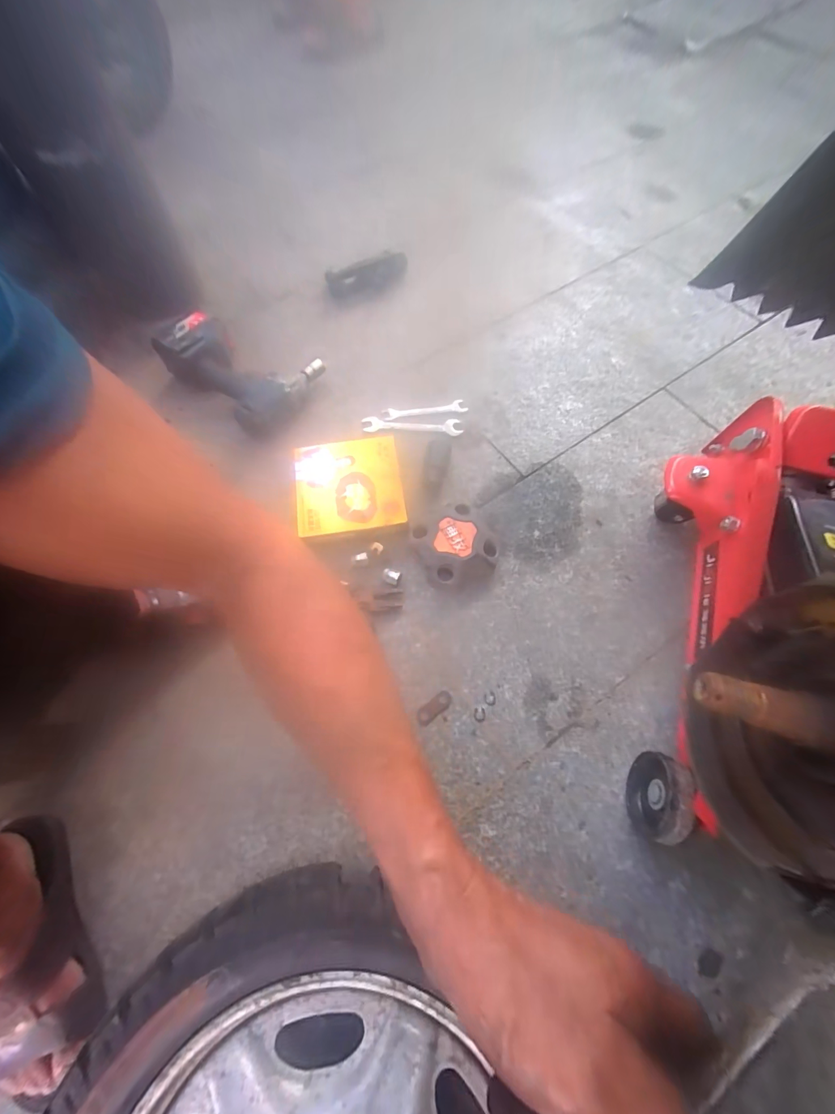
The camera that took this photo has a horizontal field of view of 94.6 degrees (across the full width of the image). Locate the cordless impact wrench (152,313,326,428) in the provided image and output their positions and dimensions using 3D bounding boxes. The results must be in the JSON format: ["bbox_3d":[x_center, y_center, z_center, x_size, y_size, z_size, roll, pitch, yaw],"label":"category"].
[{"bbox_3d":[-0.304,-0.334,0.668,0.252,0.068,0.166,32,72,14],"label":"cordless impact wrench"}]

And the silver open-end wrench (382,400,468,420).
[{"bbox_3d":[0.013,-0.254,0.666,0.142,0.004,0.026,-6,68,0],"label":"silver open-end wrench"}]

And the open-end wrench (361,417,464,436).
[{"bbox_3d":[-0.011,-0.224,0.652,0.167,0.005,0.028,4,68,4],"label":"open-end wrench"}]

